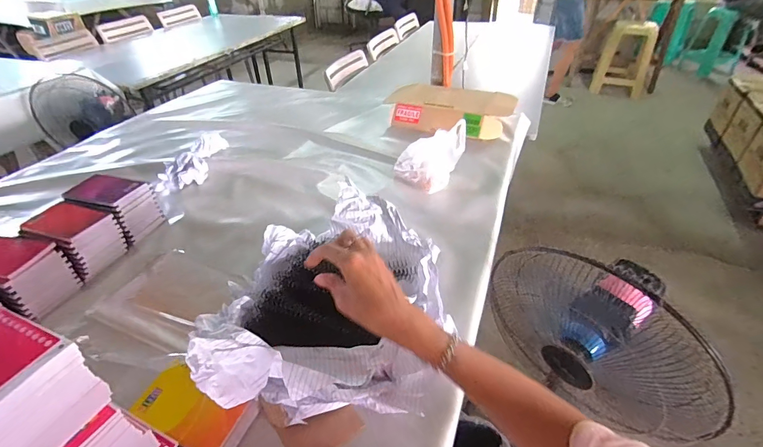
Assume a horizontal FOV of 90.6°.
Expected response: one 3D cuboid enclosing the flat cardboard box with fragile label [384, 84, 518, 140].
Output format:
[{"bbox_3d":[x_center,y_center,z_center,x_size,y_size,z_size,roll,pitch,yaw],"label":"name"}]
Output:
[{"bbox_3d":[0.200,-0.328,1.132,0.366,0.097,0.199,13,40,17],"label":"flat cardboard box with fragile label"}]

